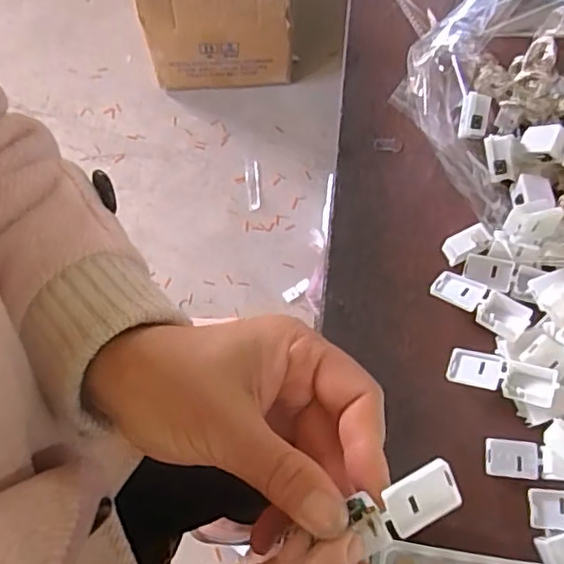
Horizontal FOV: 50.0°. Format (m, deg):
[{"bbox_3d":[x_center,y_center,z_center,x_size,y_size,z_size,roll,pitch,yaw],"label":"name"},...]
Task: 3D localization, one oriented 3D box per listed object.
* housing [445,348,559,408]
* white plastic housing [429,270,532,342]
[{"bbox_3d":[0.120,0.052,0.333,0.055,0.010,0.020,13,71,20],"label":"housing"},{"bbox_3d":[0.113,0.012,0.346,0.055,0.009,0.021,32,73,26],"label":"white plastic housing"}]

